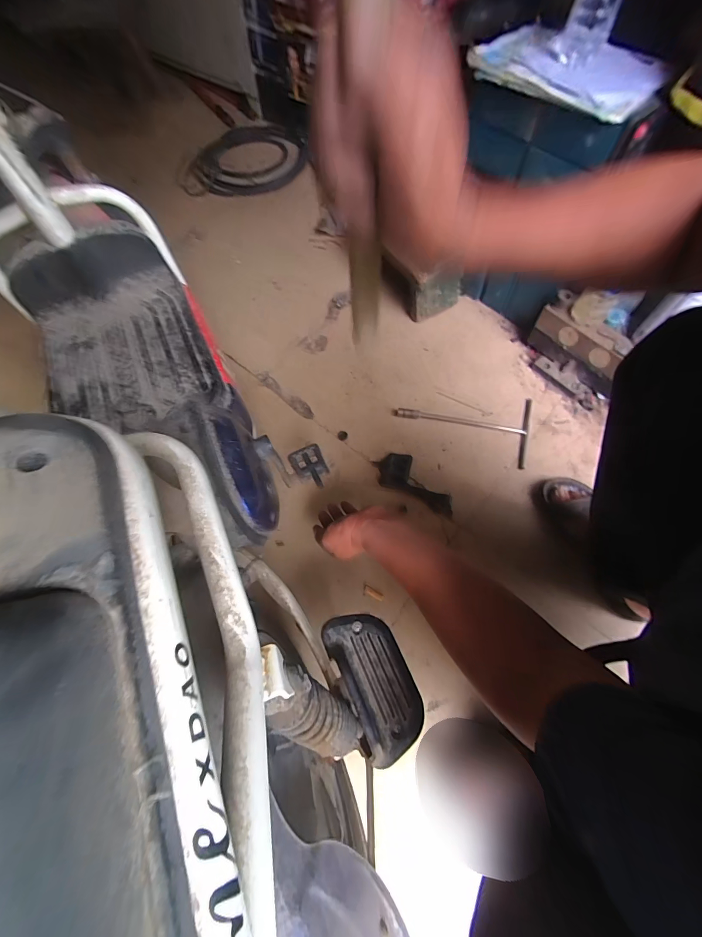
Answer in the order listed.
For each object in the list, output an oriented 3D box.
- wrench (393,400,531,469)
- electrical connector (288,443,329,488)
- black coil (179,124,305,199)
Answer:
[{"bbox_3d":[0.253,-0.120,0.824,0.300,0.015,0.174,14,66,9],"label":"wrench"},{"bbox_3d":[-0.067,-0.004,0.609,0.054,0.021,0.079,-30,67,-11],"label":"electrical connector"},{"bbox_3d":[-0.376,-1.137,1.298,0.455,0.073,0.419,-7,65,-1],"label":"black coil"}]

